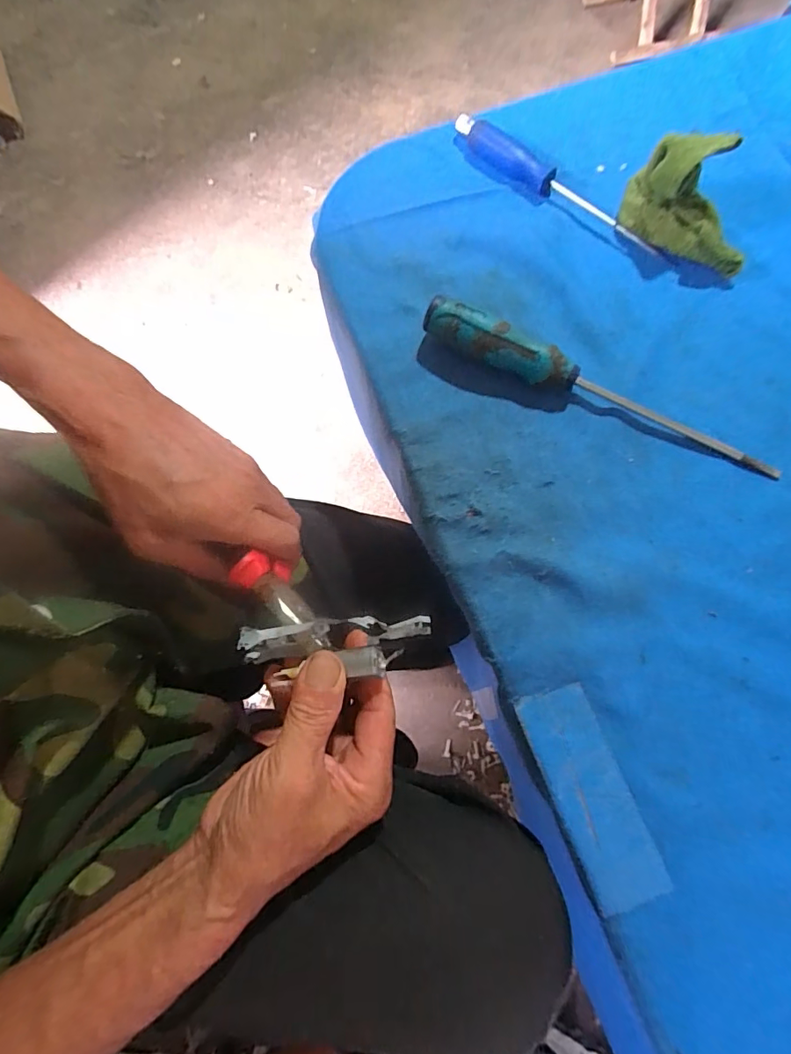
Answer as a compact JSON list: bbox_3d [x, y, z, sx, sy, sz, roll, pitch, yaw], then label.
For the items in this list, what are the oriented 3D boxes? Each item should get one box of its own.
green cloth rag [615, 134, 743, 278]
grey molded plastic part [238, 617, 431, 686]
[{"bbox_3d":[0.212,-0.230,0.346,0.094,0.056,0.056,22,77,7],"label":"green cloth rag"},{"bbox_3d":[-0.035,0.066,0.271,0.108,0.019,0.030,-7,74,12],"label":"grey molded plastic part"}]

